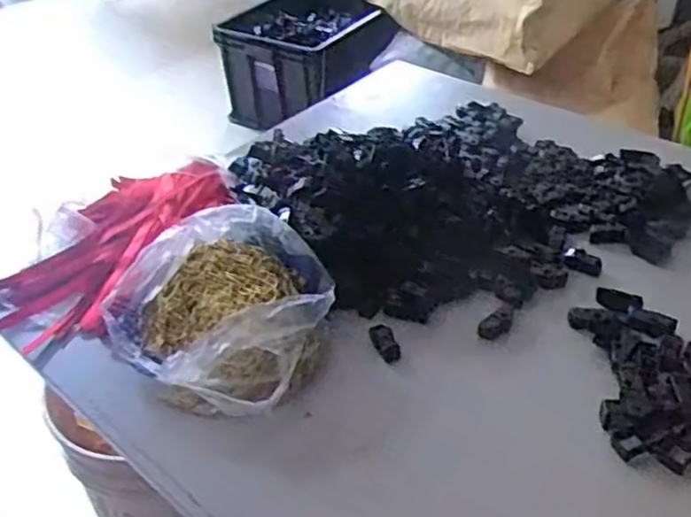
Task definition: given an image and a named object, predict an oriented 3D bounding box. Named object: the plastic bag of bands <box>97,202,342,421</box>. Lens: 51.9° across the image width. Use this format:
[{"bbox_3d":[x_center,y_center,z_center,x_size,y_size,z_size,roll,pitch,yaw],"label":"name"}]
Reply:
[{"bbox_3d":[-0.121,0.044,0.699,0.196,0.082,0.220,-30,45,-28],"label":"plastic bag of bands"}]

